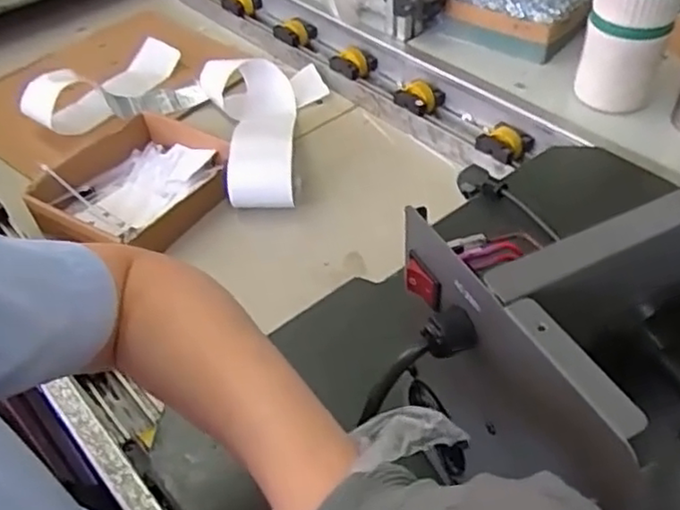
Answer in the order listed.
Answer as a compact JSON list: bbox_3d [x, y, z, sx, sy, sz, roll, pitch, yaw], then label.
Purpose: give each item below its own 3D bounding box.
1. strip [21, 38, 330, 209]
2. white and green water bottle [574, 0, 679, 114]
[{"bbox_3d":[-0.228,-0.213,0.971,0.422,0.100,0.344,8,46,12],"label":"strip"},{"bbox_3d":[0.345,-0.266,0.805,0.094,0.166,0.092,22,51,23],"label":"white and green water bottle"}]

